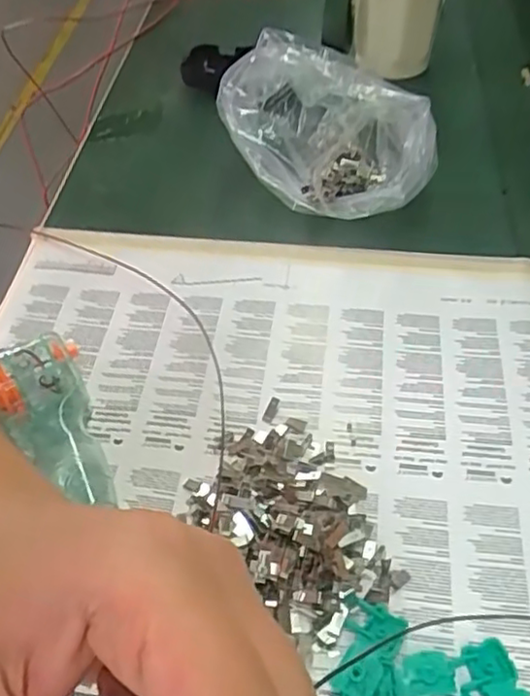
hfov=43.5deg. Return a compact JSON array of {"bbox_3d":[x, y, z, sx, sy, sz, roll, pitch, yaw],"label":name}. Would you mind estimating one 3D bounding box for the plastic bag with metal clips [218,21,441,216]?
[{"bbox_3d":[0.046,-0.163,0.490,0.117,0.084,0.154,-33,56,-24],"label":"plastic bag with metal clips"}]

